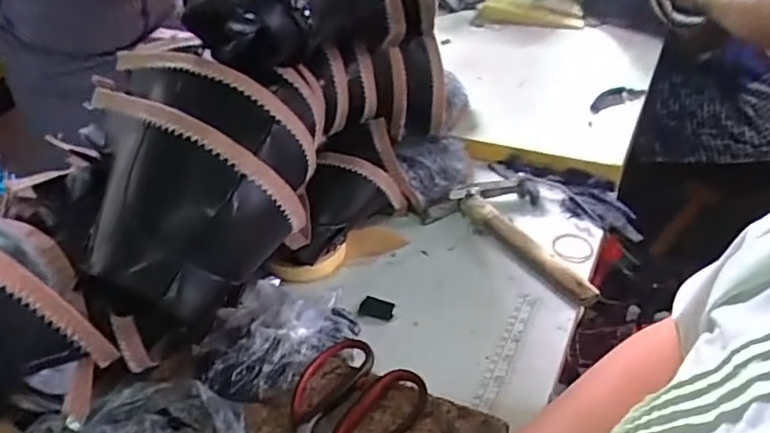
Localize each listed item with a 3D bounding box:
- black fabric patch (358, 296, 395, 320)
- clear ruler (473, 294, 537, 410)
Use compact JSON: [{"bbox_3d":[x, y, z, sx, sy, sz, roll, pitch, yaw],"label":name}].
[{"bbox_3d":[-0.008,0.092,0.565,0.033,0.005,0.028,6,39,13],"label":"black fabric patch"},{"bbox_3d":[0.111,0.119,0.520,0.018,0.005,0.134,15,42,23],"label":"clear ruler"}]

